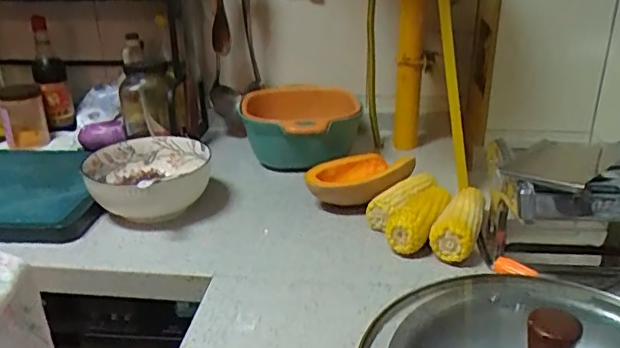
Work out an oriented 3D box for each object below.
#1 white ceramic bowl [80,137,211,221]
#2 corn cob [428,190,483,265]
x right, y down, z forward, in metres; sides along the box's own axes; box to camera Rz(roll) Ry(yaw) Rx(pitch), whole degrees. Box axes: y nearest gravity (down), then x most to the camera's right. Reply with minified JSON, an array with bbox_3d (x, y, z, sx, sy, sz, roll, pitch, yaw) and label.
[{"bbox_3d":[-0.265,0.019,0.925,0.198,0.085,0.240,-5,24,-10],"label":"white ceramic bowl"},{"bbox_3d":[0.215,0.073,0.808,0.060,0.068,0.160,10,26,22],"label":"corn cob"}]

